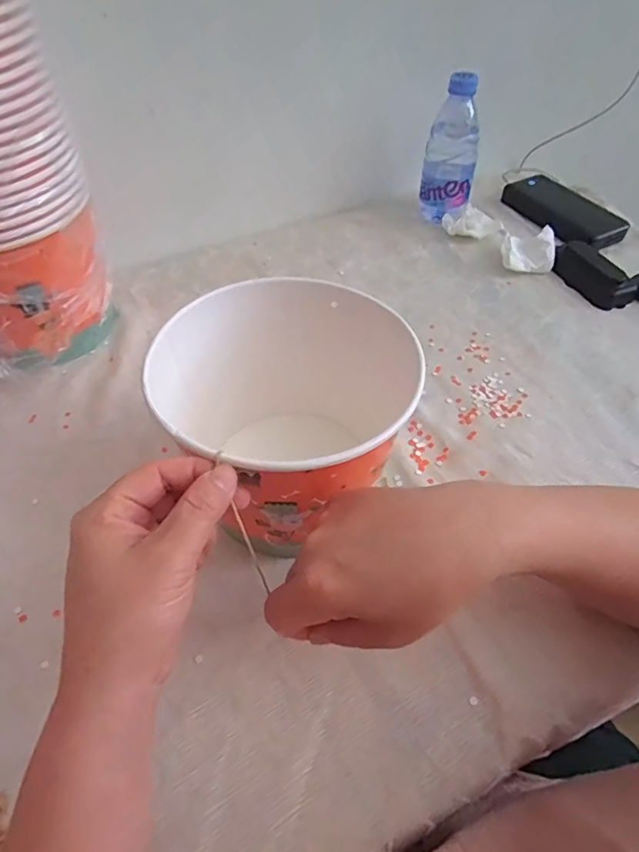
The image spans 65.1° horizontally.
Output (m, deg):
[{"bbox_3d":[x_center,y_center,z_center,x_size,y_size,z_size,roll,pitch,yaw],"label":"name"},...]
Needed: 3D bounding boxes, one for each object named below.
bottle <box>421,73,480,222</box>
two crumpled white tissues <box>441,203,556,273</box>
[{"bbox_3d":[0.164,-0.337,0.619,0.065,0.149,0.054,10,51,7],"label":"bottle"},{"bbox_3d":[0.217,-0.230,0.597,0.060,0.032,0.139,-28,56,-22],"label":"two crumpled white tissues"}]

